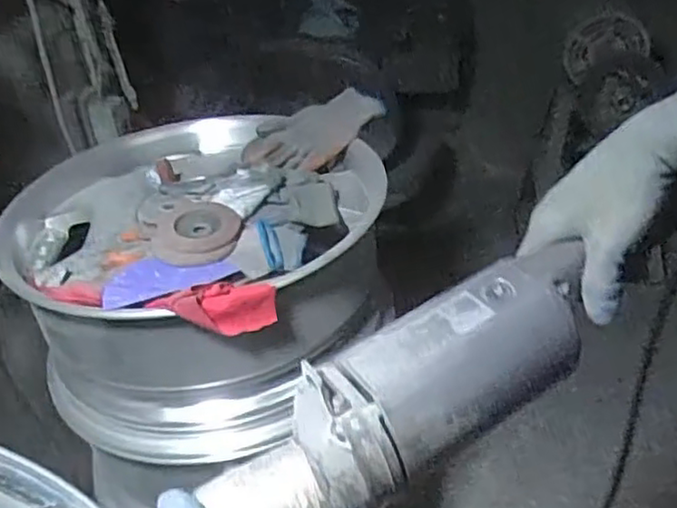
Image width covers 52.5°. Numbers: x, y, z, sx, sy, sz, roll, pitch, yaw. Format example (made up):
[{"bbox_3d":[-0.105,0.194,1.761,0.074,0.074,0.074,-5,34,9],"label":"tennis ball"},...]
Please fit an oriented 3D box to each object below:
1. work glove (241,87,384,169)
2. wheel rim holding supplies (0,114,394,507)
[{"bbox_3d":[-0.039,-0.186,1.029,0.108,0.049,0.236,25,45,38],"label":"work glove"},{"bbox_3d":[-0.193,0.022,0.962,0.498,0.257,0.451,10,37,22],"label":"wheel rim holding supplies"}]

